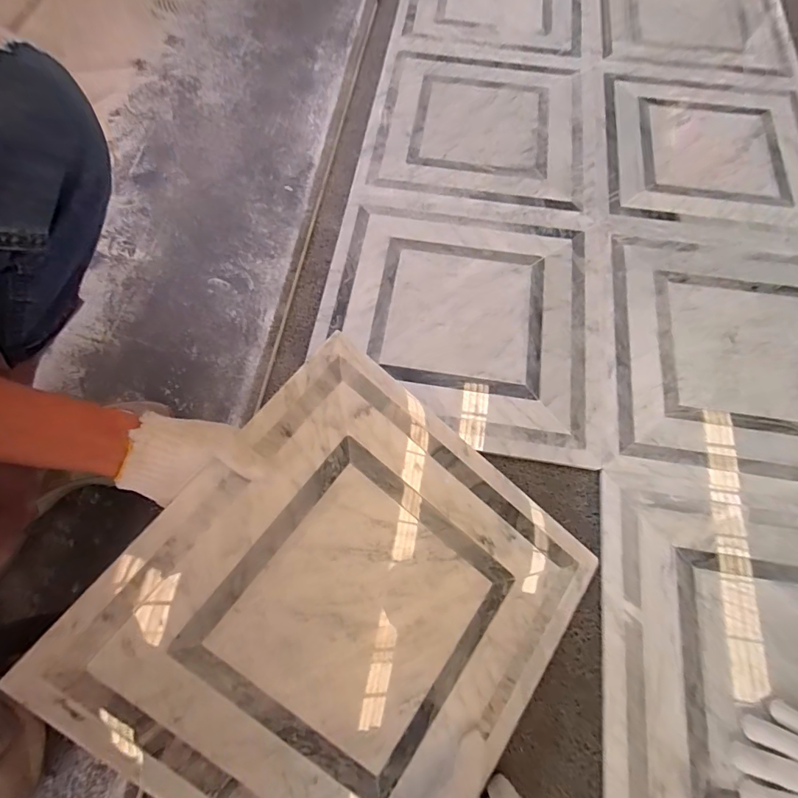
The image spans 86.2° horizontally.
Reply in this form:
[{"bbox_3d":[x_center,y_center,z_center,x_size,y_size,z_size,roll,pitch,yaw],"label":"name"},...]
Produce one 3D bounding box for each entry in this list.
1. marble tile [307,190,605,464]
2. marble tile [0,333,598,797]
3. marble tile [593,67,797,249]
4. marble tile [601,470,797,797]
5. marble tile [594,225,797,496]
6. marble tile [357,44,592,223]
[{"bbox_3d":[0.087,-0.127,0.615,0.384,0.015,0.388,9,68,3],"label":"marble tile"},{"bbox_3d":[-0.032,0.202,0.410,0.396,0.011,0.389,42,70,-6],"label":"marble tile"},{"bbox_3d":[0.544,-0.443,0.748,0.391,0.011,0.410,9,69,3],"label":"marble tile"},{"bbox_3d":[0.414,0.299,0.441,0.385,0.015,0.395,9,68,3],"label":"marble tile"},{"bbox_3d":[0.487,-0.071,0.601,0.404,0.018,0.398,8,68,3],"label":"marble tile"},{"bbox_3d":[0.149,-0.498,0.765,0.371,0.015,0.407,8,68,2],"label":"marble tile"}]

